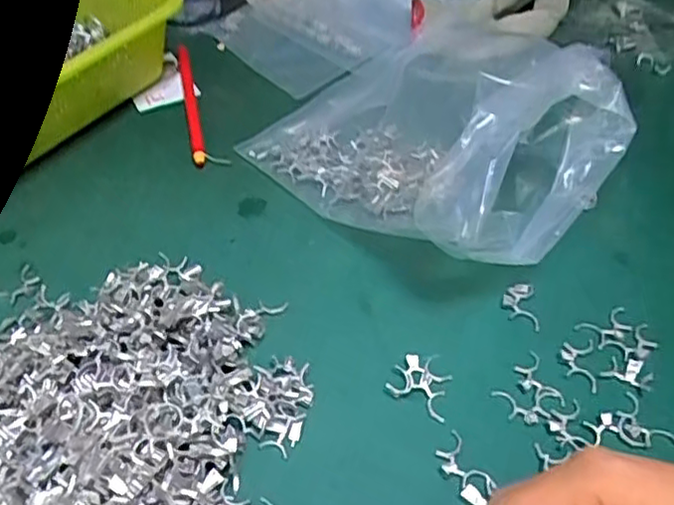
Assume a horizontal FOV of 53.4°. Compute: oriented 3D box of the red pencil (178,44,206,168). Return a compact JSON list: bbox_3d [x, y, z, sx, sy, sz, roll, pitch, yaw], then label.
[{"bbox_3d":[-0.121,-0.126,0.552,0.010,0.006,0.165,-10,47,-9],"label":"red pencil"}]

